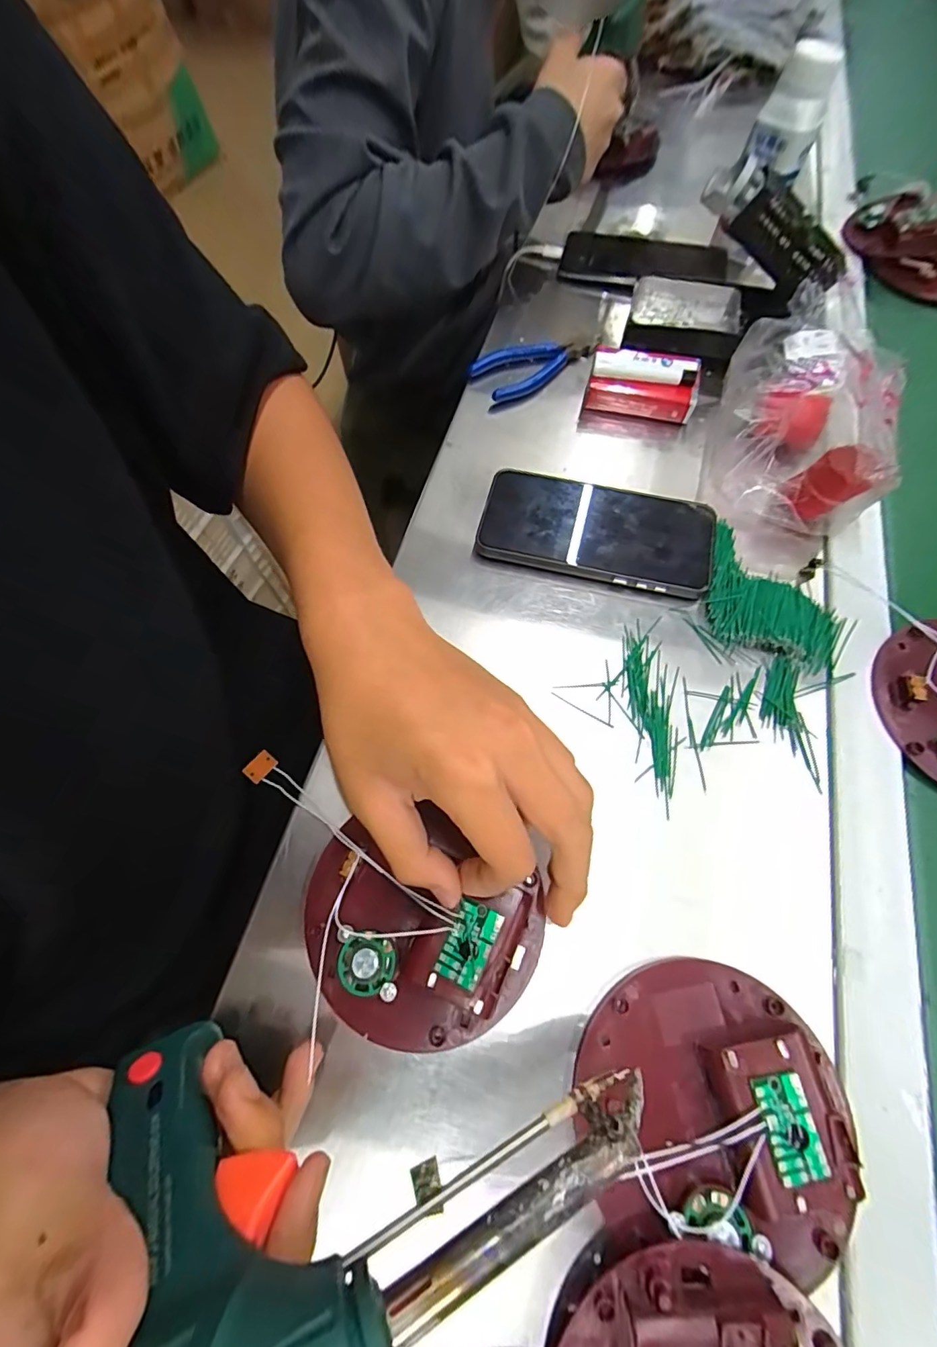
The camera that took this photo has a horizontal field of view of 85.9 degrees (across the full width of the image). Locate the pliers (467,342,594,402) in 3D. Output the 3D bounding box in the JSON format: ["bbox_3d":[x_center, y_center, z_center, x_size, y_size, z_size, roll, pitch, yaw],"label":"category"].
[{"bbox_3d":[0.056,-0.269,0.441,0.104,0.019,0.043,-24,68,-11],"label":"pliers"}]

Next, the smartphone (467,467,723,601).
[{"bbox_3d":[0.091,-0.102,0.362,0.160,0.015,0.077,14,66,6],"label":"smartphone"}]

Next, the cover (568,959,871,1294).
[{"bbox_3d":[0.110,0.190,0.221,0.106,0.026,0.105,8,66,4],"label":"cover"}]

